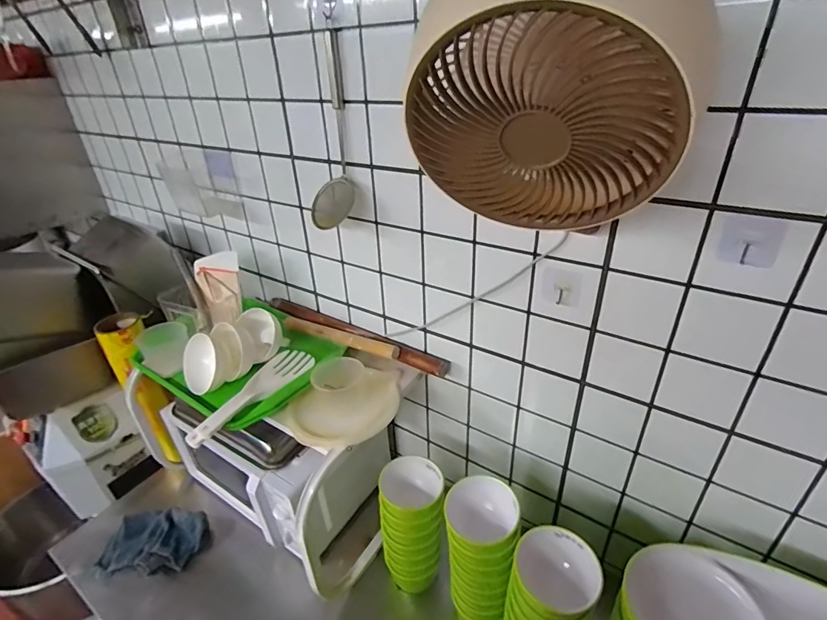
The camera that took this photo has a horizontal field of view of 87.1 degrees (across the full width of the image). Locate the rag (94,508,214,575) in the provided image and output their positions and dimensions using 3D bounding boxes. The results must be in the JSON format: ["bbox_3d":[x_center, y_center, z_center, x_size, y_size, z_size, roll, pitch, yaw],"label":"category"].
[{"bbox_3d":[-0.556,0.497,0.943,0.224,0.055,0.134,-2,29,1],"label":"rag"}]

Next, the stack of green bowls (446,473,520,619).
[{"bbox_3d":[0.109,0.414,0.711,0.108,0.295,0.099,10,32,22],"label":"stack of green bowls"}]

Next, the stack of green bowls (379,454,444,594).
[{"bbox_3d":[-0.001,0.401,0.798,0.108,0.270,0.095,-6,29,-7],"label":"stack of green bowls"}]

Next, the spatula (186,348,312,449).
[{"bbox_3d":[-0.290,0.142,0.793,0.074,0.022,0.267,12,33,25],"label":"spatula"}]

